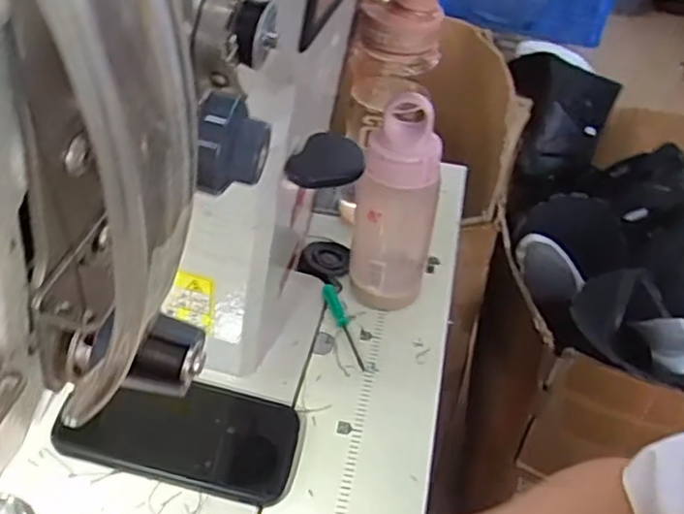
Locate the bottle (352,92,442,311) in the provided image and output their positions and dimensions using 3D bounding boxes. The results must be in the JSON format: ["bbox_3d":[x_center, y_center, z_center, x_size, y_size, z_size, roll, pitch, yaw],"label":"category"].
[{"bbox_3d":[0.047,-0.044,0.577,0.066,0.202,0.066,8,41,2],"label":"bottle"}]

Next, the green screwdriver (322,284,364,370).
[{"bbox_3d":[0.003,0.060,0.601,0.014,0.009,0.102,-11,43,-18],"label":"green screwdriver"}]

